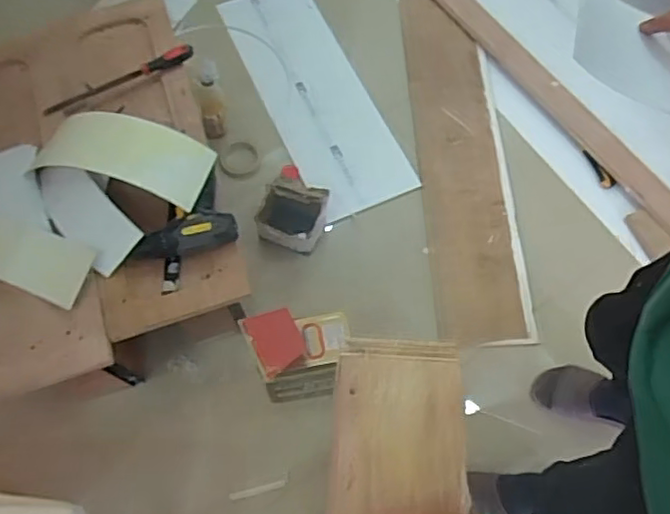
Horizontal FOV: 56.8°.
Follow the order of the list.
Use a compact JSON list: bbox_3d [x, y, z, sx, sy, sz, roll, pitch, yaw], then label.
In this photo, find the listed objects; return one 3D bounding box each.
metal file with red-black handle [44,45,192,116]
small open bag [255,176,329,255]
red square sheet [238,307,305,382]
[{"bbox_3d":[-0.416,-0.343,1.194,0.297,0.035,0.029,-26,69,-12],"label":"metal file with red-black handle"},{"bbox_3d":[-0.092,-0.089,1.355,0.134,0.085,0.136,17,68,5],"label":"small open bag"},{"bbox_3d":[-0.101,0.138,1.032,0.085,0.019,0.106,-23,69,-11],"label":"red square sheet"}]

